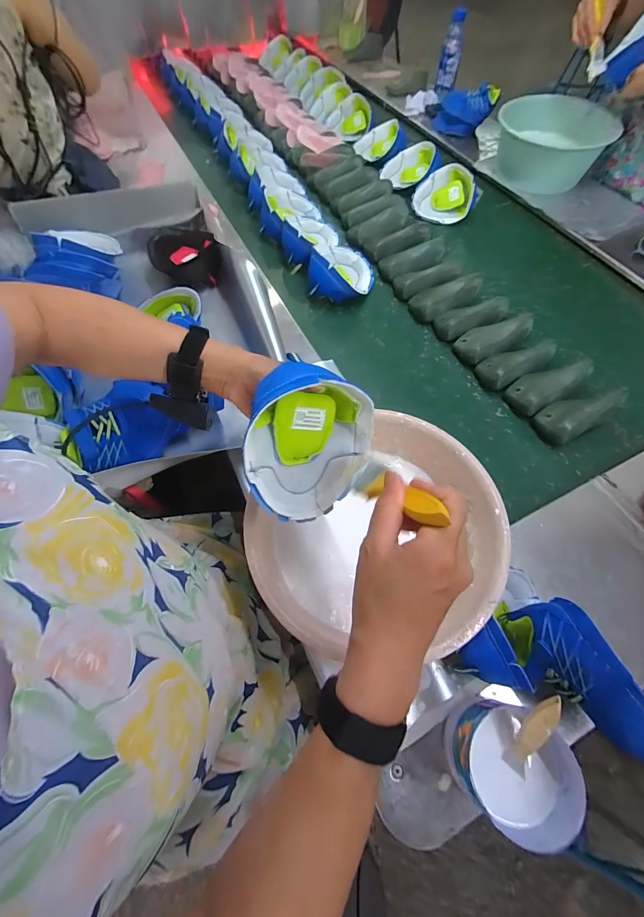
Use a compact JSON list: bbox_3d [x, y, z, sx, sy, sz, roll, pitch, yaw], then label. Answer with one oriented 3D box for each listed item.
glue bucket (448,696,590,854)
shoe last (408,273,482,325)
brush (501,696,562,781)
[{"bbox_3d":[0.197,0.320,0.370,0.114,0.098,0.098,6,63,3],"label":"glue bucket"},{"bbox_3d":[0.284,-0.367,0.785,0.163,0.058,0.079,-20,65,-10],"label":"shoe last"},{"bbox_3d":[0.211,0.278,0.348,0.023,0.111,0.015,15,21,8],"label":"brush"}]

